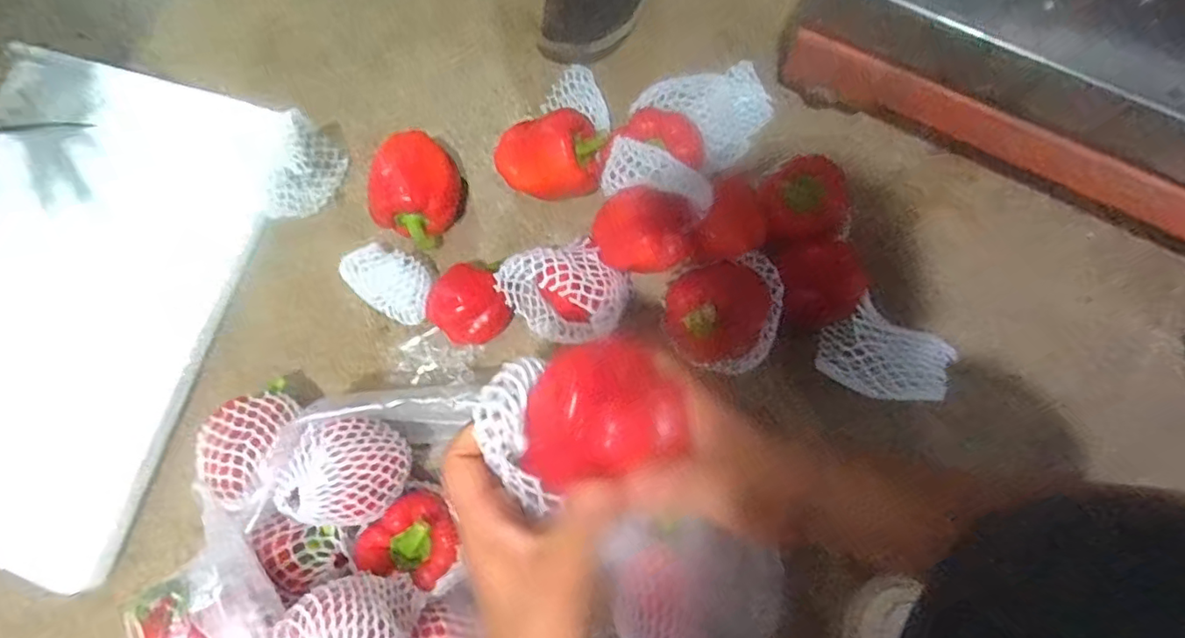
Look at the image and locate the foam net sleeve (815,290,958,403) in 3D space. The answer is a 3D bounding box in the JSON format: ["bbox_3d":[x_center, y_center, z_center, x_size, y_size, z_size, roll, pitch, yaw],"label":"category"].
[{"bbox_3d":[0.291,0.036,0.568,0.127,0.045,0.078,24,82,10],"label":"foam net sleeve"}]

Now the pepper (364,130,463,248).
[{"bbox_3d":[-0.192,-0.138,0.637,0.084,0.086,0.102,5,79,7],"label":"pepper"}]

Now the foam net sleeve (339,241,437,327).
[{"bbox_3d":[-0.219,-0.039,0.639,0.104,0.050,0.065,32,83,11],"label":"foam net sleeve"}]

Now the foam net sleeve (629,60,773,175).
[{"bbox_3d":[0.132,-0.226,0.622,0.123,0.053,0.118,-37,77,-3],"label":"foam net sleeve"}]

